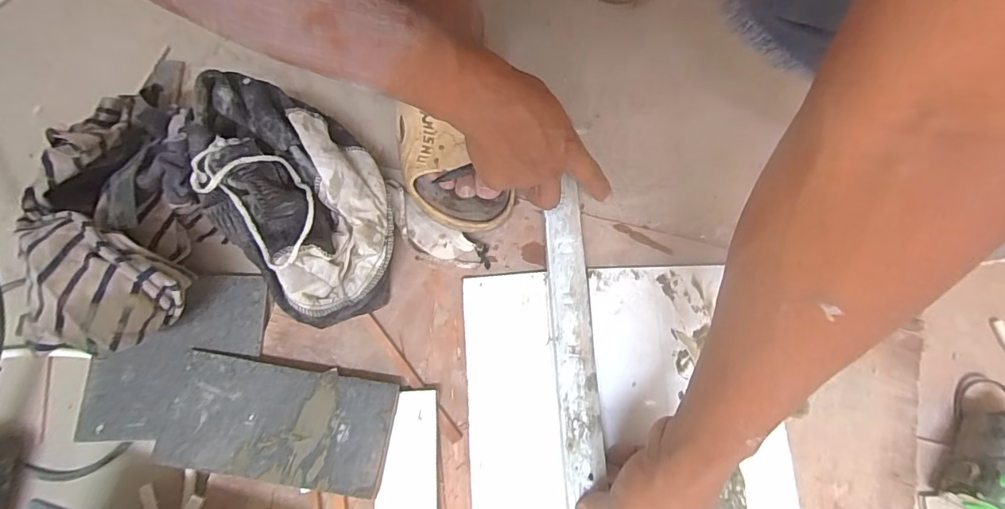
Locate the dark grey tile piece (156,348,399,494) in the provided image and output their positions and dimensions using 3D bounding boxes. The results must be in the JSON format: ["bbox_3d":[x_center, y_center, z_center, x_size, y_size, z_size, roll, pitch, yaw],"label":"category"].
[{"bbox_3d":[-0.199,0.149,0.414,0.195,0.005,0.096,9,75,1],"label":"dark grey tile piece"}]

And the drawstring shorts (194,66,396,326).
[{"bbox_3d":[-0.183,-0.048,0.428,0.141,0.118,0.216,-37,80,-8],"label":"drawstring shorts"}]

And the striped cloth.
[{"bbox_3d":[-0.339,-0.035,0.422,0.122,0.120,0.260,-11,63,-2],"label":"striped cloth"}]

